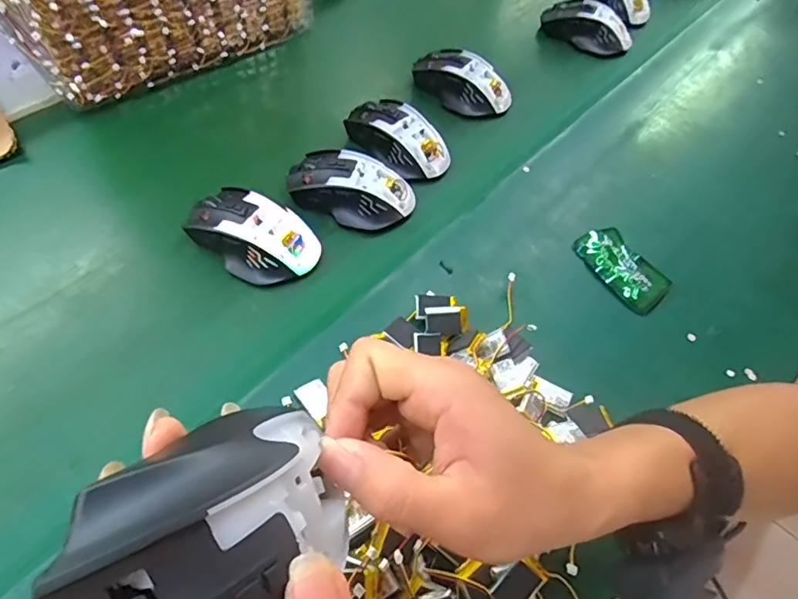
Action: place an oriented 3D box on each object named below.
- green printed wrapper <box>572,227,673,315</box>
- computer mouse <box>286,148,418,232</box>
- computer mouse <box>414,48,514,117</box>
[{"bbox_3d":[0.198,-0.029,0.471,0.050,0.011,0.085,-28,63,-22],"label":"green printed wrapper"},{"bbox_3d":[-0.044,-0.103,0.486,0.114,0.033,0.063,18,56,7],"label":"computer mouse"},{"bbox_3d":[0.070,-0.245,0.596,0.117,0.037,0.058,32,59,16],"label":"computer mouse"}]

